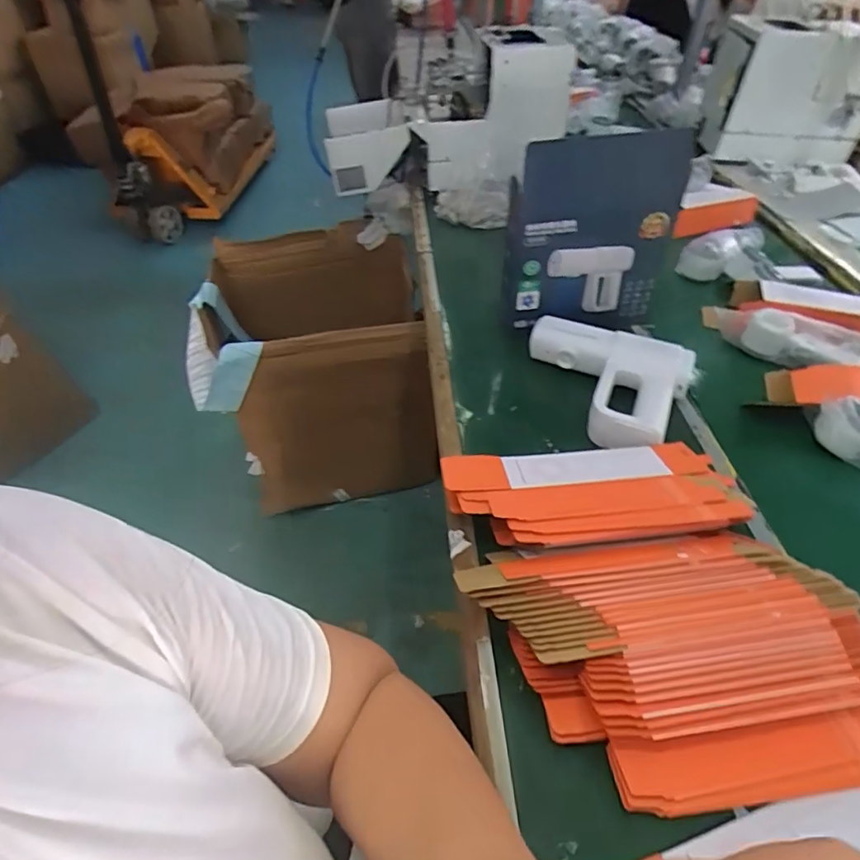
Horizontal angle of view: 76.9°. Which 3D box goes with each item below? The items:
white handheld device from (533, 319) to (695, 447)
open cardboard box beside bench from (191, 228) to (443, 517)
[{"bbox_3d":[0.220,-0.069,0.735,0.223,0.058,0.187,24,51,23],"label":"white handheld device"},{"bbox_3d":[-0.295,-0.143,1.440,0.510,0.545,0.445,-8,46,-6],"label":"open cardboard box beside bench"}]

